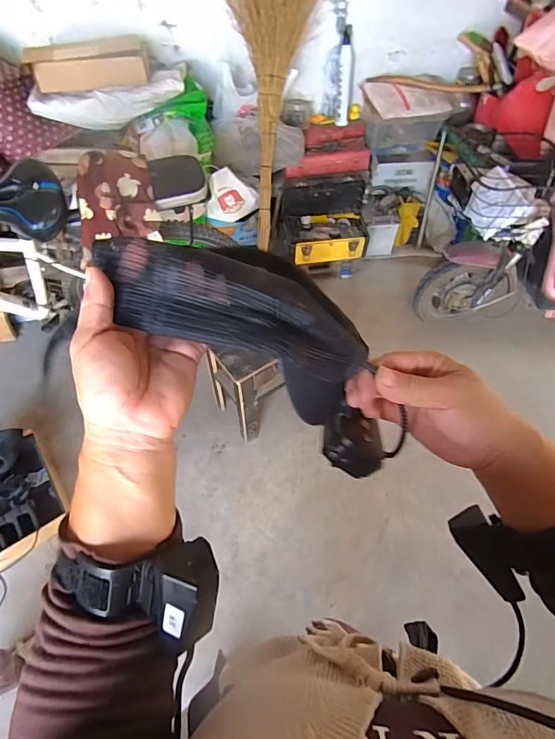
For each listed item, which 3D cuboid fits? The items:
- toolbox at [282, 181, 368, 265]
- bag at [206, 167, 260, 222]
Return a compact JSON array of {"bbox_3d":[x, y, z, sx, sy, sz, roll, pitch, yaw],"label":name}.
[{"bbox_3d":[0.217,-0.650,1.844,0.381,0.242,0.242,-10,56,-8],"label":"toolbox"},{"bbox_3d":[-0.184,-0.706,1.714,0.209,0.198,0.071,-15,57,-12],"label":"bag"}]

